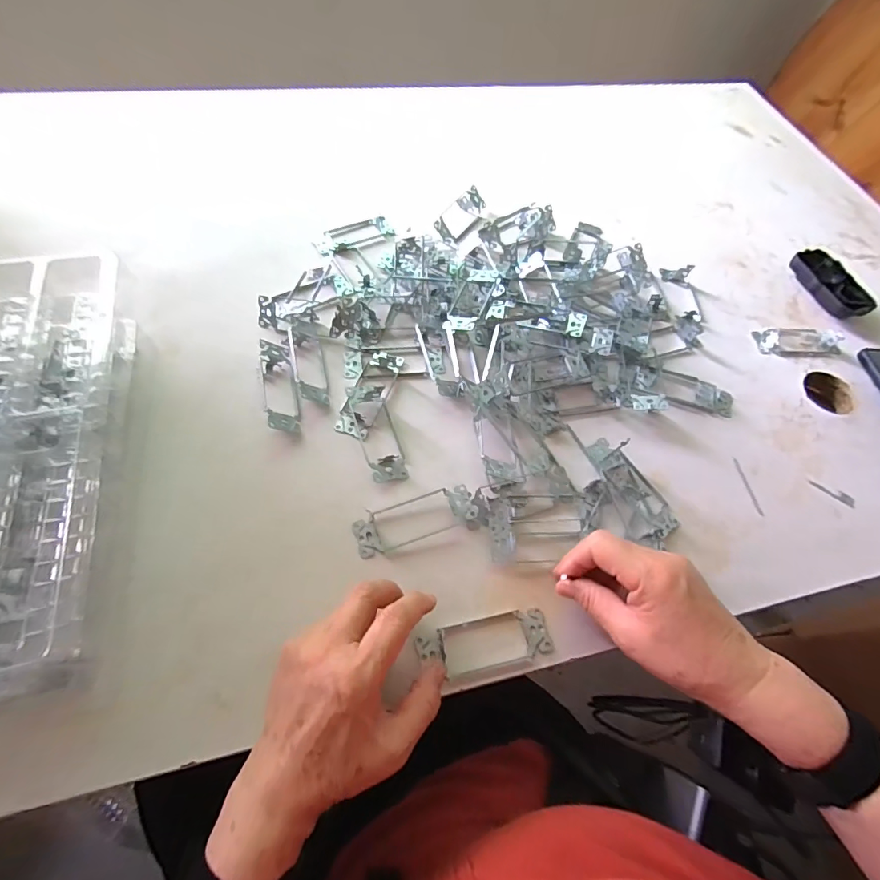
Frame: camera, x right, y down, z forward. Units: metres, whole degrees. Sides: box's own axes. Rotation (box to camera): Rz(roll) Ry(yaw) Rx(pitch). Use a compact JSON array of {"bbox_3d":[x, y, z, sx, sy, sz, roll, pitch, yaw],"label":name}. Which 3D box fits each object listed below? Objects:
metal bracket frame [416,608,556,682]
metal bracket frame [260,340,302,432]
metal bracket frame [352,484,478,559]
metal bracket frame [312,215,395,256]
[{"bbox_3d":[0.036,0.161,0.359,0.106,0.008,0.042,-5,60,-9],"label":"metal bracket frame"},{"bbox_3d":[-0.159,-0.054,0.449,0.030,0.025,0.103,-12,63,-12],"label":"metal bracket frame"},{"bbox_3d":[-0.021,0.068,0.402,0.108,0.013,0.038,-16,64,-14],"label":"metal bracket frame"},{"bbox_3d":[-0.111,-0.263,0.573,0.101,0.016,0.043,-28,67,-20],"label":"metal bracket frame"}]

